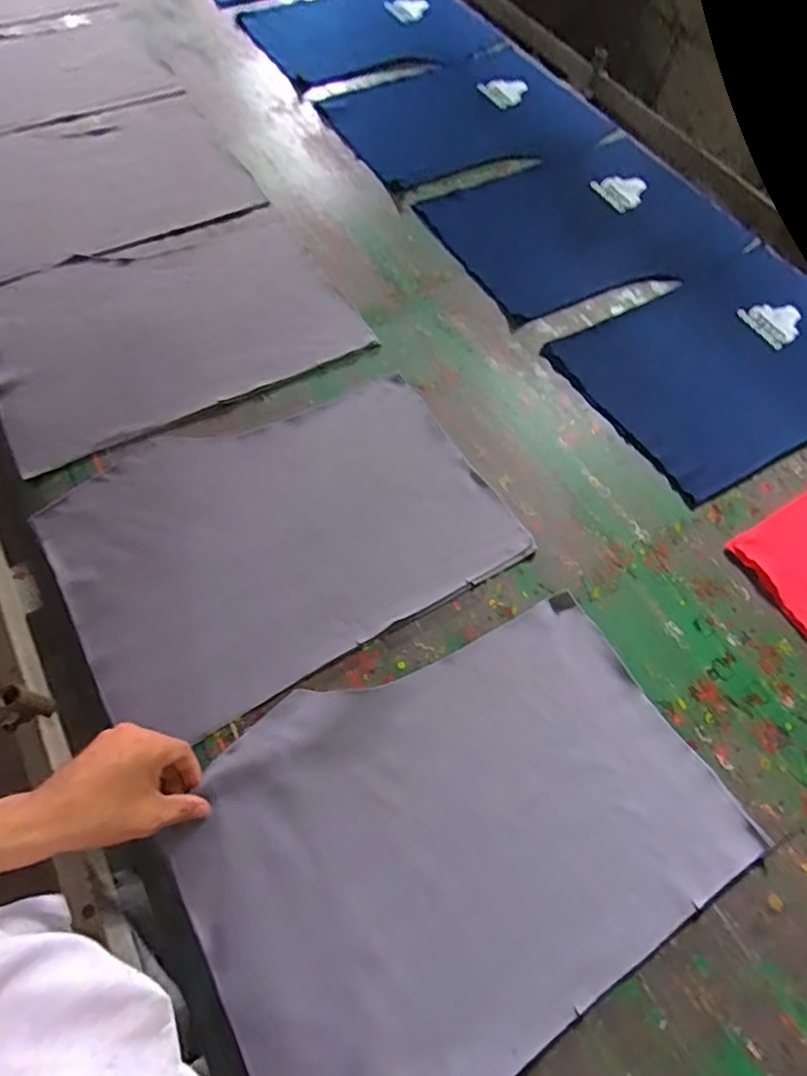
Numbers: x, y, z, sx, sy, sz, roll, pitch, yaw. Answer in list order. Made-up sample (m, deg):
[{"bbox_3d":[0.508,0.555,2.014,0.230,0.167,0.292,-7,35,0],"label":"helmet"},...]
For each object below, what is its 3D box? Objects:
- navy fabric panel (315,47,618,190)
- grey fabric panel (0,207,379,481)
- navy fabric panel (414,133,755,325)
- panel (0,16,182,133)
[{"bbox_3d":[0.116,-0.808,1.086,0.490,0.019,0.344,-23,67,-13],"label":"navy fabric panel"},{"bbox_3d":[-0.337,-0.310,0.811,0.475,0.013,0.345,-26,68,-15],"label":"grey fabric panel"},{"bbox_3d":[0.311,-0.529,0.957,0.464,0.013,0.342,-25,67,-14],"label":"navy fabric panel"},{"bbox_3d":[-0.737,-0.900,1.103,0.484,0.023,0.366,-29,68,-16],"label":"panel"}]

